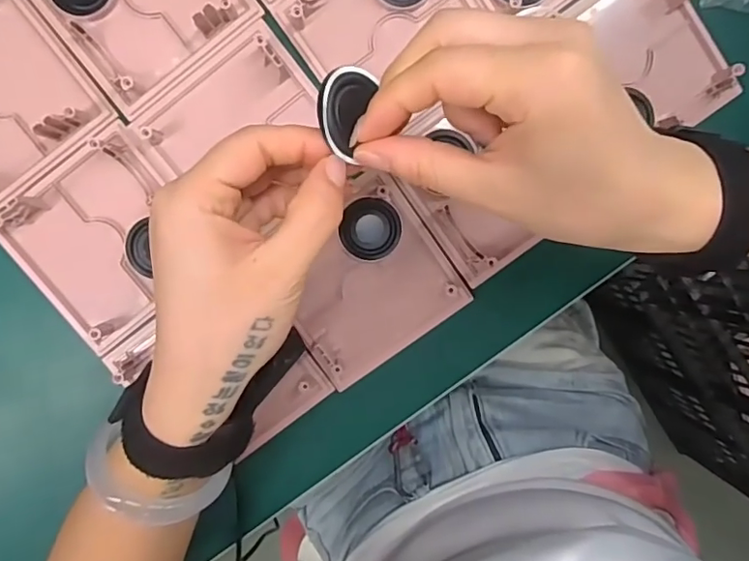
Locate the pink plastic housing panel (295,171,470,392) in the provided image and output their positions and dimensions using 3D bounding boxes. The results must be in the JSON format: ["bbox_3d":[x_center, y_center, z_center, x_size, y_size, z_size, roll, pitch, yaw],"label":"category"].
[{"bbox_3d":[-0.008,0.000,0.354,0.106,0.009,0.103,-36,95,2],"label":"pink plastic housing panel"}]

